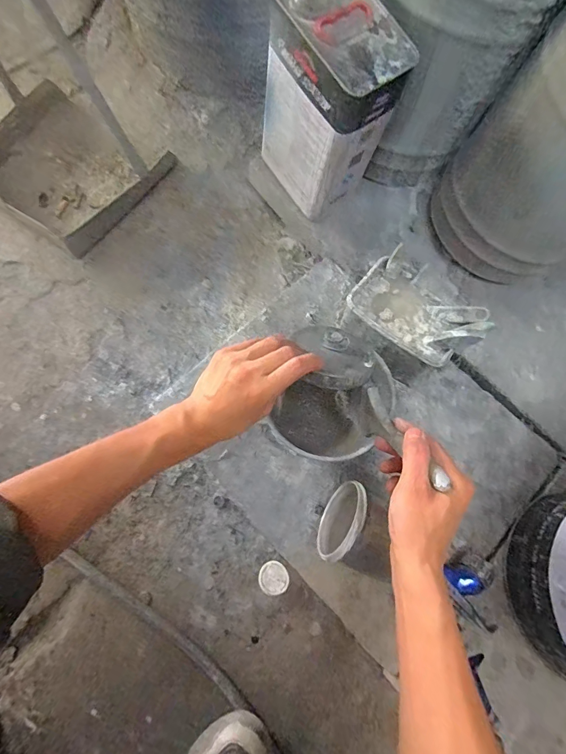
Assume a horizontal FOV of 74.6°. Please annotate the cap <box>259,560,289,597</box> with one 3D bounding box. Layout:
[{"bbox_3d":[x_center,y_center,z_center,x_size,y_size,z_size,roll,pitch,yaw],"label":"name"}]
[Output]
[{"bbox_3d":[-0.014,0.294,0.543,0.042,0.016,0.043,0,72,1],"label":"cap"}]

